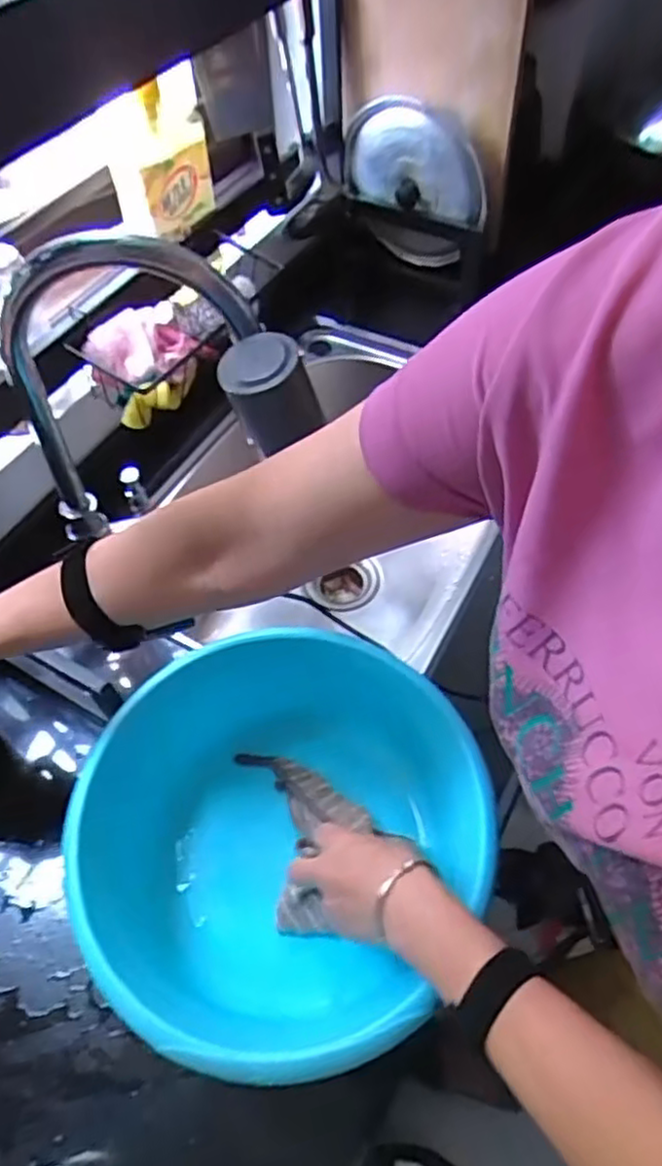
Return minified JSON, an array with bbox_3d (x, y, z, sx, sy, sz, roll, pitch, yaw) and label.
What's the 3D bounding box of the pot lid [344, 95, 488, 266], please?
[{"bbox_3d":[0.110,-0.533,0.938,0.196,0.196,0.042,17,57,14],"label":"pot lid"}]

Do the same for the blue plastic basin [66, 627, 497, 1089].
[{"bbox_3d":[-0.035,0.200,0.553,0.305,0.116,0.305,-1,55,2],"label":"blue plastic basin"}]

